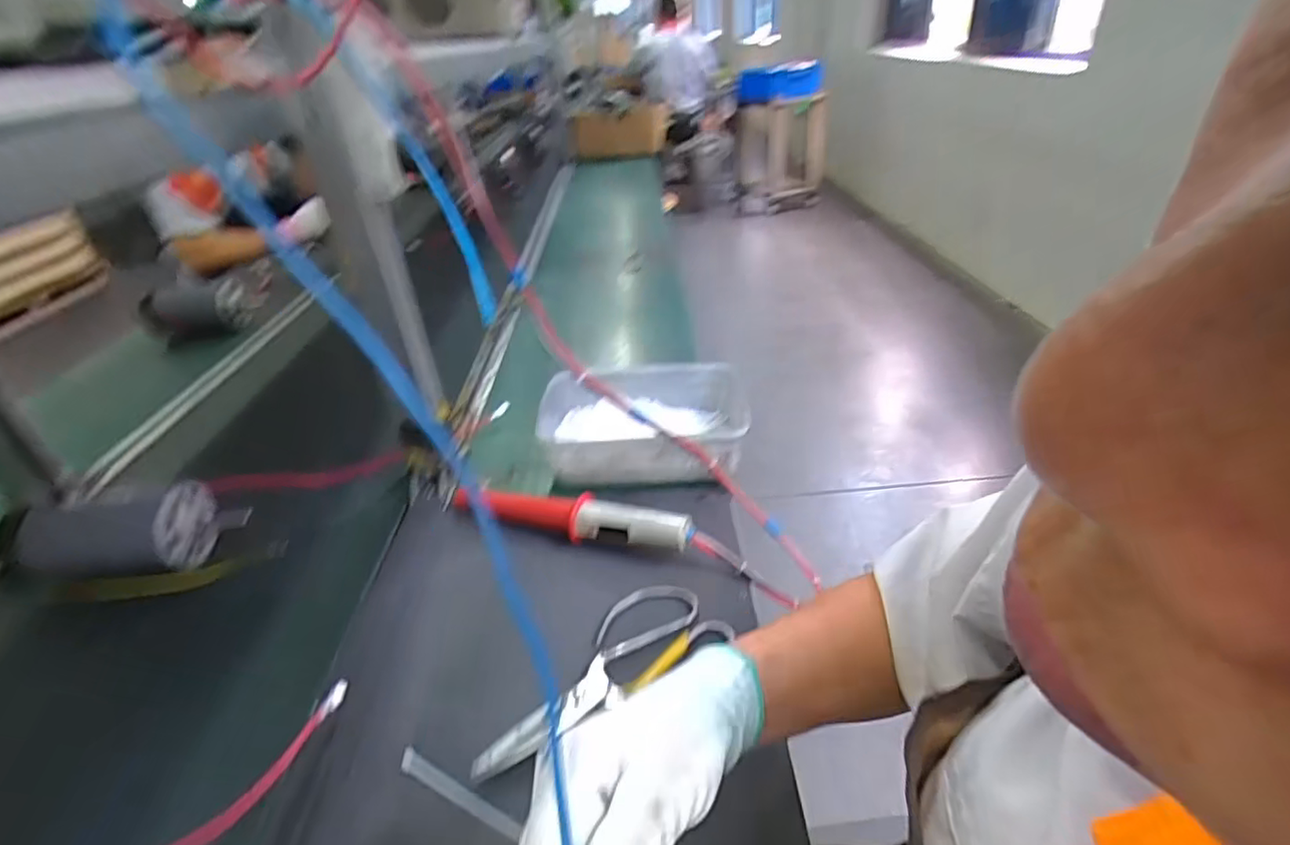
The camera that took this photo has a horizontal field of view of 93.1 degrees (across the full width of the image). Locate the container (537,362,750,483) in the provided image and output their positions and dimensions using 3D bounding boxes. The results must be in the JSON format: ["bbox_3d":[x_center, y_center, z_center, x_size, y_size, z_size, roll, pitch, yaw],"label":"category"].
[{"bbox_3d":[0.001,0.003,0.686,0.218,0.064,0.154,-4,33,3],"label":"container"}]

